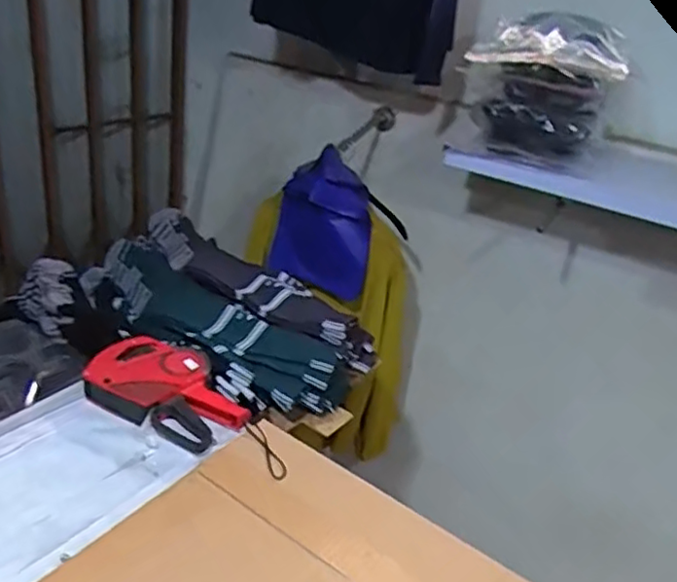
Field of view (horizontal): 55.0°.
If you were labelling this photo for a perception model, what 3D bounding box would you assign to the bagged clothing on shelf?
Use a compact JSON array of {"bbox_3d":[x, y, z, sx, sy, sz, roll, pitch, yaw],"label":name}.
[{"bbox_3d":[0.433,-0.443,1.401,0.288,0.270,0.265,14,29,11],"label":"bagged clothing on shelf"}]

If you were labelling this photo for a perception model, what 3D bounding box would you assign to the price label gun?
[{"bbox_3d":[-0.231,0.133,0.912,0.225,0.052,0.147,21,31,23],"label":"price label gun"}]

